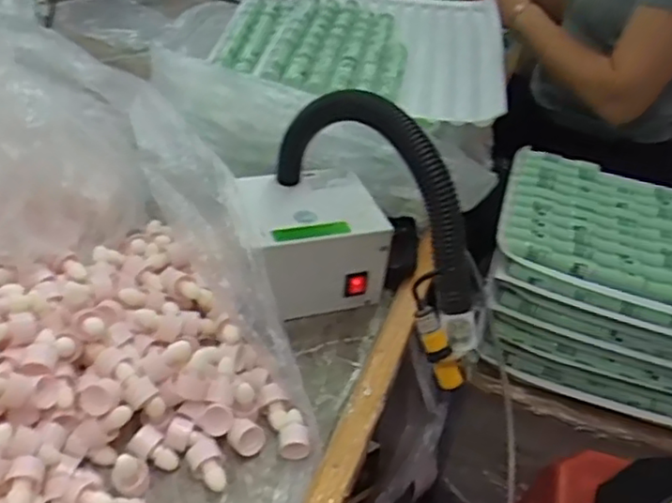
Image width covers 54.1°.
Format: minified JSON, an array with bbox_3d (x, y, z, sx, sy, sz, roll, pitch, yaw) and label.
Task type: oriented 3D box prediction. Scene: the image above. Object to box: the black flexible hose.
[{"bbox_3d":[0.030,-0.067,0.589,0.037,0.137,0.272,-19,44,-29],"label":"black flexible hose"}]

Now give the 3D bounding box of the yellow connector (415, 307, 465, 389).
[{"bbox_3d":[0.084,0.078,0.527,0.017,0.071,0.022,-9,21,44],"label":"yellow connector"}]

